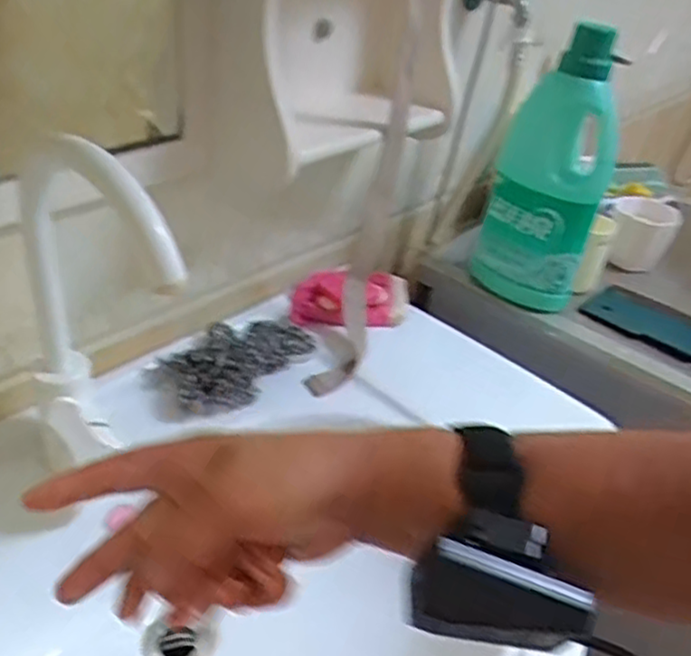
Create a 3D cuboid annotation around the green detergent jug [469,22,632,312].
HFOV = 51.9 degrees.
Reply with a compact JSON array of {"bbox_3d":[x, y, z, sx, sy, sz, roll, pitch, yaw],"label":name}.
[{"bbox_3d":[0.248,-0.176,0.873,0.130,0.334,0.096,15,35,10],"label":"green detergent jug"}]

